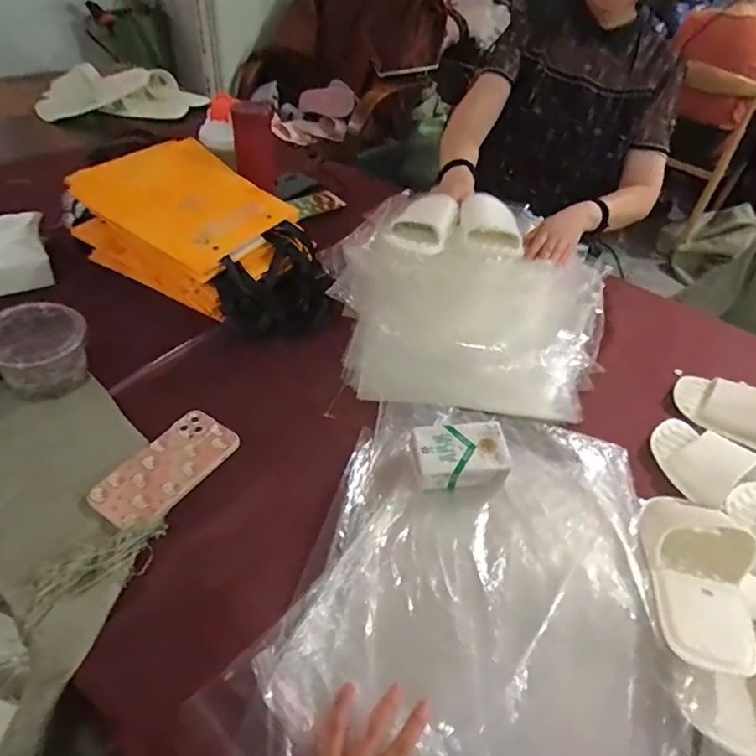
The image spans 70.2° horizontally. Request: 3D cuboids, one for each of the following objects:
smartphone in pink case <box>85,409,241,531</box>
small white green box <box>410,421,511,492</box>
[{"bbox_3d":[-0.242,0.103,0.617,0.081,0.019,0.160,26,47,18],"label":"smartphone in pink case"},{"bbox_3d":[0.096,0.092,0.640,0.114,0.035,0.070,-3,45,-11],"label":"small white green box"}]

